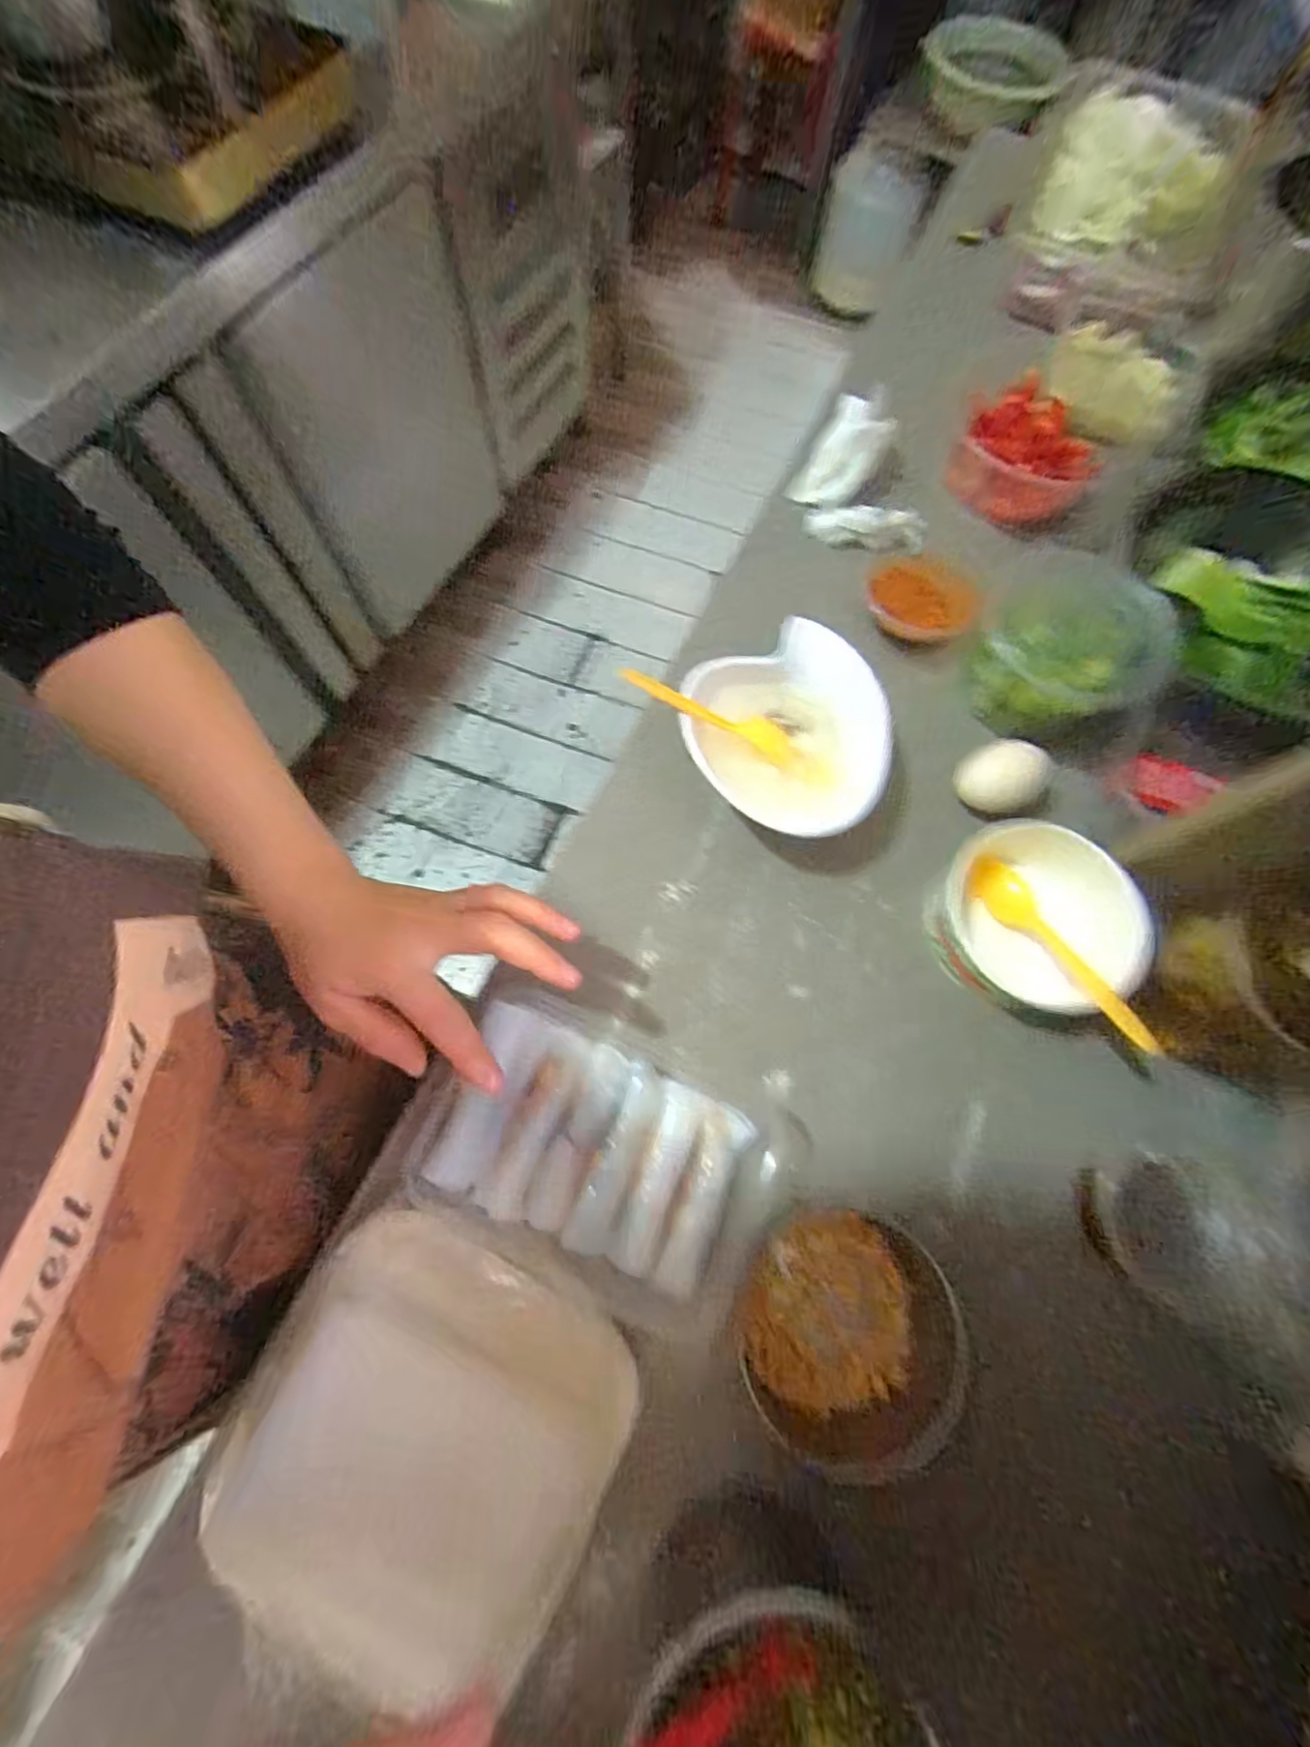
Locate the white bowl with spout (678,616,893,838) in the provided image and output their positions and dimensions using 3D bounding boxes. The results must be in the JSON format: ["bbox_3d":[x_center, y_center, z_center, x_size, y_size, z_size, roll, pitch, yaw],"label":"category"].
[{"bbox_3d":[0.085,-0.085,0.395,0.123,0.049,0.123,0,71,-1],"label":"white bowl with spout"}]

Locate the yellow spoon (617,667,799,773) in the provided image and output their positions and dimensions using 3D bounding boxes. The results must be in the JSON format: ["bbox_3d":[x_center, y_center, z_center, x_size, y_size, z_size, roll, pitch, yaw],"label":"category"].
[{"bbox_3d":[0.035,-0.095,0.380,0.124,0.007,0.025,19,70,-21],"label":"yellow spoon"}]

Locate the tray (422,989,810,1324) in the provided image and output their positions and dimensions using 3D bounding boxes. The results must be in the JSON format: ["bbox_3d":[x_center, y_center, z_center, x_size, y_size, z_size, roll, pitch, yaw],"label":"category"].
[{"bbox_3d":[-0.022,0.145,0.323,0.176,0.044,0.112,23,73,7],"label":"tray"}]

